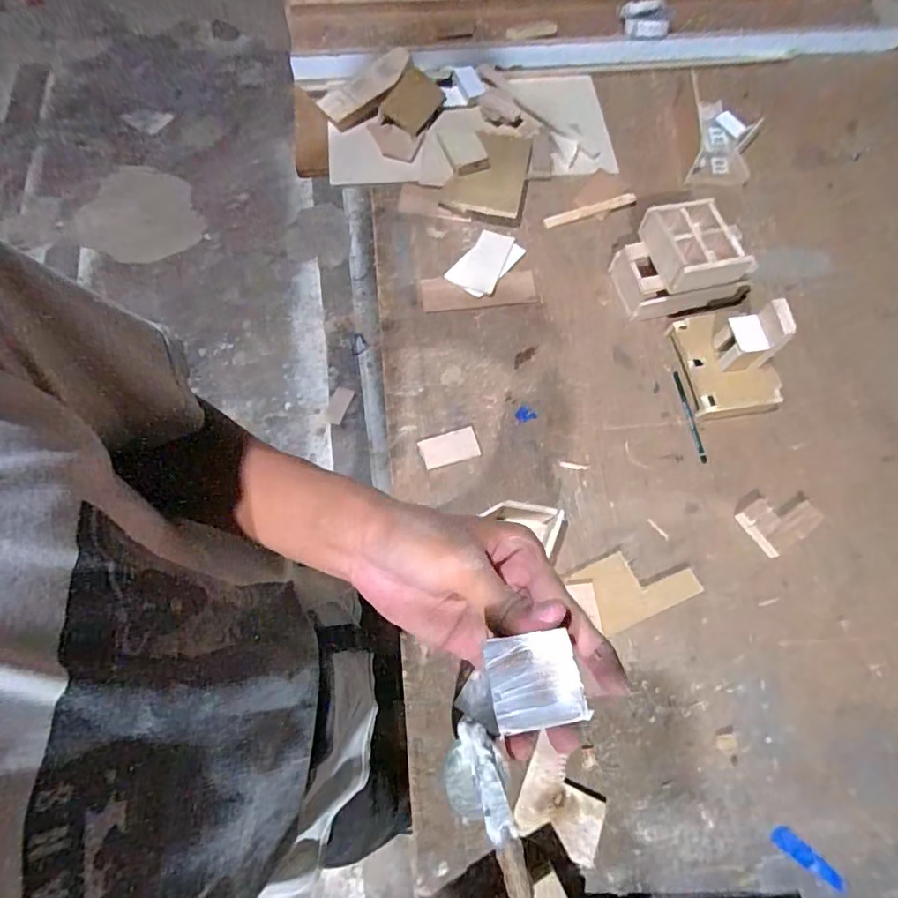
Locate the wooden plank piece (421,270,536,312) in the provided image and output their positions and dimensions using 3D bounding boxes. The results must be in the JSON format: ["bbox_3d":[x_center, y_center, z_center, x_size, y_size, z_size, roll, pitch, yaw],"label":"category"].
[{"bbox_3d":[0.047,-0.248,0.816,0.177,0.009,0.057,-7,69,-3],"label":"wooden plank piece"}]

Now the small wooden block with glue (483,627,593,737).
[{"bbox_3d":[0.035,0.094,0.210,0.035,0.006,0.033,-9,69,-3],"label":"small wooden block with glue"}]

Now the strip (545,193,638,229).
[{"bbox_3d":[0.236,-0.399,0.867,0.162,0.012,0.019,-17,70,-6],"label":"strip"}]

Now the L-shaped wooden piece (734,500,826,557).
[{"bbox_3d":[0.436,0.092,0.682,0.092,0.020,0.071,-32,72,-11],"label":"L-shaped wooden piece"}]

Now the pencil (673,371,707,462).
[{"bbox_3d":[0.346,-0.047,0.743,0.012,0.014,0.137,-9,69,-3],"label":"pencil"}]

